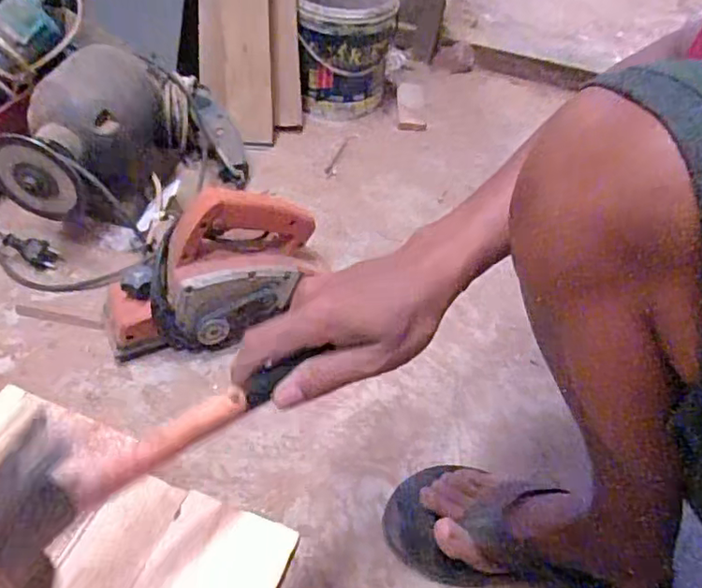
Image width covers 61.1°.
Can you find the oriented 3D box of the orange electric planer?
[{"bbox_3d":[-0.156,-0.024,0.678,0.244,0.143,0.117,-18,54,-22],"label":"orange electric planer"}]

